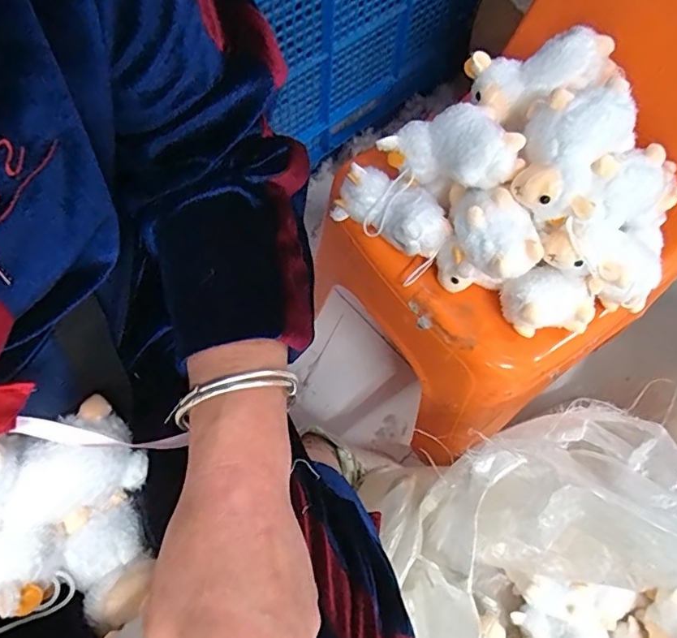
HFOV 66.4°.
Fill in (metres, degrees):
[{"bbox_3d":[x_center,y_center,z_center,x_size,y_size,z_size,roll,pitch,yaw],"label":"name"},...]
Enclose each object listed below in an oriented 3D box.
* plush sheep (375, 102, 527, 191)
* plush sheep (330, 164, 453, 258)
[{"bbox_3d":[0.105,-0.156,0.479,0.130,0.058,0.063,16,64,35],"label":"plush sheep"},{"bbox_3d":[0.056,-0.109,0.522,0.120,0.056,0.057,37,70,13],"label":"plush sheep"}]

